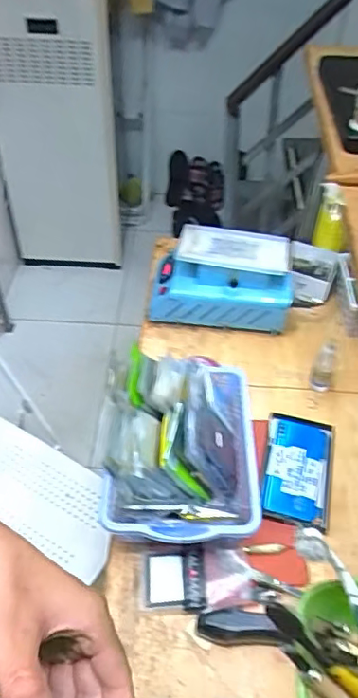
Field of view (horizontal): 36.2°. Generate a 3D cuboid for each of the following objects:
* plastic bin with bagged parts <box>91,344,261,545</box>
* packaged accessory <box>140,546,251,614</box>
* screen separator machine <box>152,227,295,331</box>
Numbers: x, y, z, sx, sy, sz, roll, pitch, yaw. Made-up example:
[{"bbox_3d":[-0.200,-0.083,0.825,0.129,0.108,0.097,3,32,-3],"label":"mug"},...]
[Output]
[{"bbox_3d":[0.004,0.134,0.764,0.205,0.108,0.275,4,47,2],"label":"plastic bin with bagged parts"},{"bbox_3d":[0.021,0.291,0.695,0.139,0.016,0.078,-7,50,3],"label":"packaged accessory"},{"bbox_3d":[0.077,-0.129,1.004,0.242,0.143,0.123,5,47,3],"label":"screen separator machine"}]

